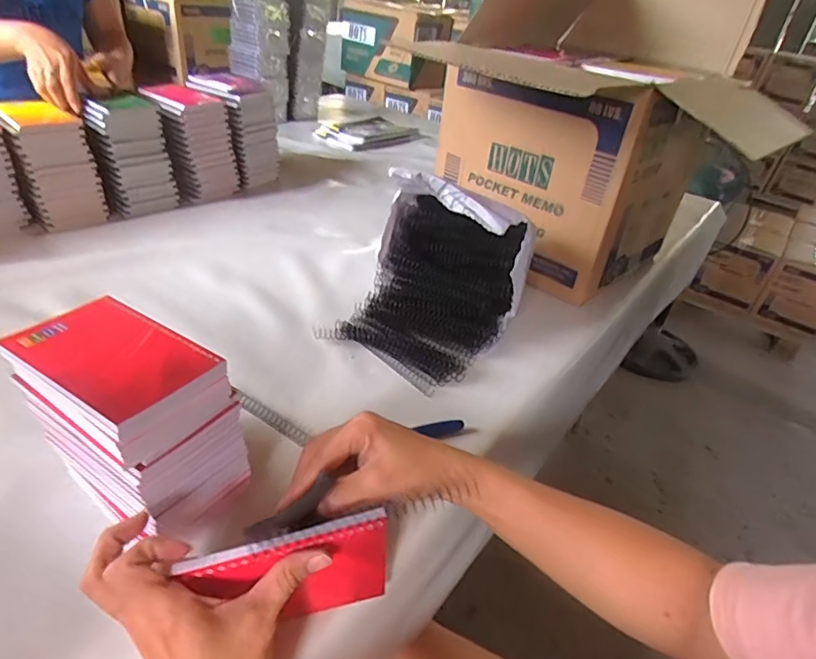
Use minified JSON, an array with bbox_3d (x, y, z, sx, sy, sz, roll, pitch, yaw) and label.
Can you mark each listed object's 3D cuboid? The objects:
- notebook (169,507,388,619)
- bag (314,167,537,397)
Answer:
[{"bbox_3d":[-0.073,0.156,0.323,0.121,0.080,0.015,-6,37,-18],"label":"notebook"},{"bbox_3d":[0.023,-0.070,0.600,0.185,0.170,0.191,26,39,25],"label":"bag"}]

